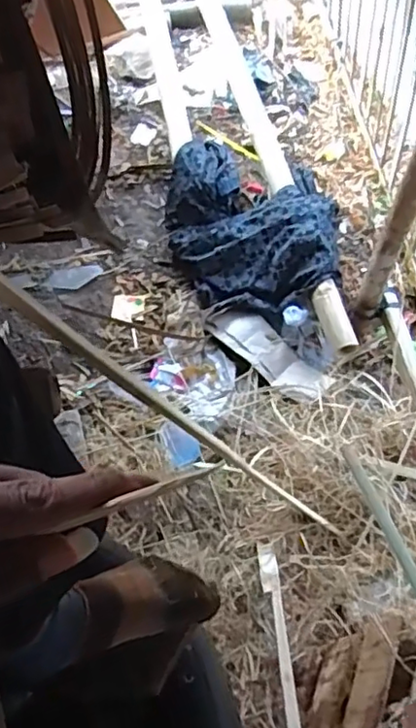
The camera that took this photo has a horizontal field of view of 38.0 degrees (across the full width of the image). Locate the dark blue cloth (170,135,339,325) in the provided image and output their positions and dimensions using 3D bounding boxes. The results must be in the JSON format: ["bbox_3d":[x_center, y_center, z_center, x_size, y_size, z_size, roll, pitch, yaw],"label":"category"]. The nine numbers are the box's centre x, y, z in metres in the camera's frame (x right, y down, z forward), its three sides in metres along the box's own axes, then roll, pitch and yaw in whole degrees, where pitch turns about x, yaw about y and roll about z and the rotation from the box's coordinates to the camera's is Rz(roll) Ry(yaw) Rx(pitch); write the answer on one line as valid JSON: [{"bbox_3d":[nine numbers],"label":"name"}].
[{"bbox_3d":[0.097,-0.322,1.428,0.389,0.160,0.413,0,59,4],"label":"dark blue cloth"}]

